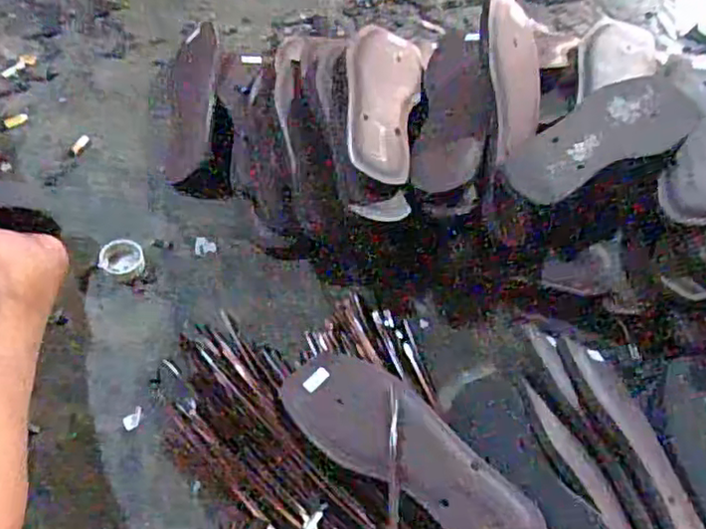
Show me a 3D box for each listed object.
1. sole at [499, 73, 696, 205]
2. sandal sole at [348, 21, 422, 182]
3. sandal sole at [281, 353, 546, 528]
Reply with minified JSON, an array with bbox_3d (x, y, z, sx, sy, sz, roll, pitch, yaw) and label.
[{"bbox_3d":[0.259,-0.134,0.677,0.240,0.028,0.087,-28,64,-23],"label":"sole"},{"bbox_3d":[0.027,-0.169,0.683,0.082,0.025,0.227,22,49,-18],"label":"sandal sole"},{"bbox_3d":[0.048,0.163,0.573,0.254,0.028,0.083,38,60,17],"label":"sandal sole"}]

